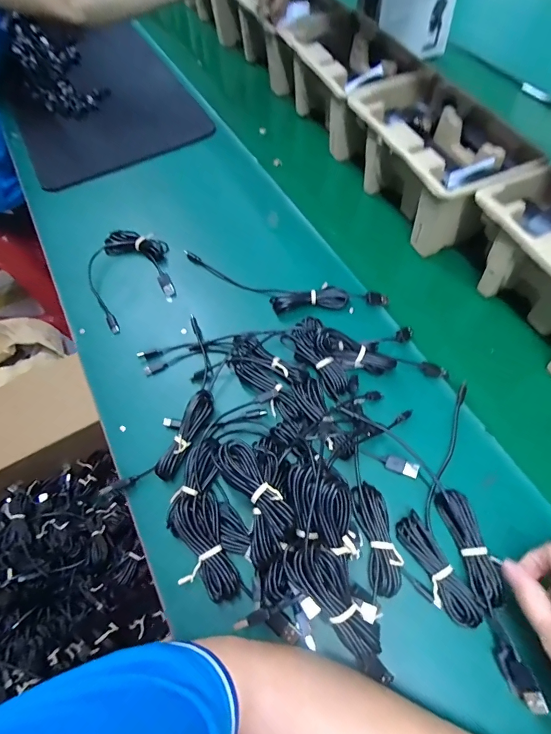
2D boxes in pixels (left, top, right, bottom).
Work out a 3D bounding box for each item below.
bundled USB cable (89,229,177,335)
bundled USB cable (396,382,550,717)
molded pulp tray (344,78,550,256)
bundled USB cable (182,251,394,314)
[{"bbox_3d":[-0.185,-0.122,0.499,0.100,0.014,0.158,-14,58,-8],"label":"bundled USB cable"},{"bbox_3d":[0.154,0.139,0.349,0.084,0.020,0.253,0,57,0],"label":"bundled USB cable"},{"bbox_3d":[0.204,-0.265,0.517,0.145,0.112,0.229,-20,59,-12],"label":"molded pulp tray"},{"bbox_3d":[0.000,-0.097,0.481,0.260,0.022,0.057,16,59,11],"label":"bundled USB cable"}]

